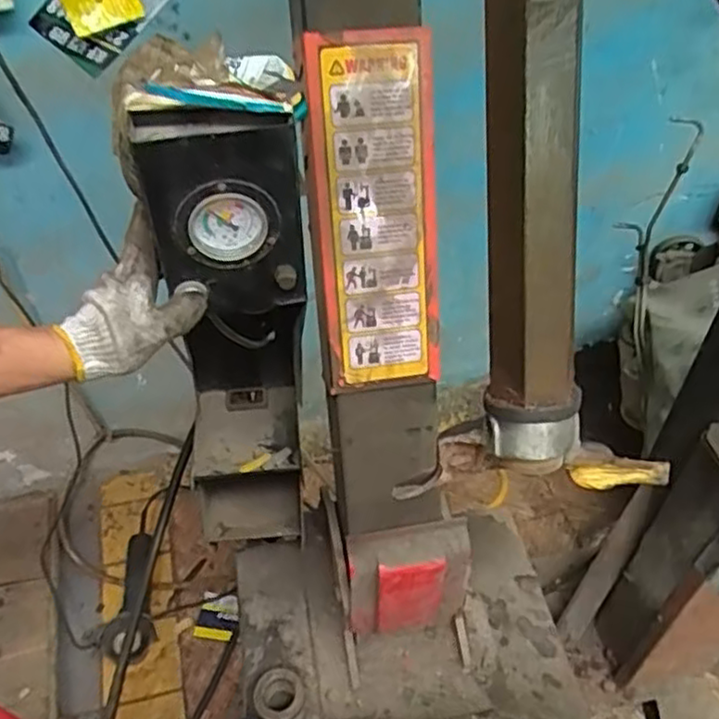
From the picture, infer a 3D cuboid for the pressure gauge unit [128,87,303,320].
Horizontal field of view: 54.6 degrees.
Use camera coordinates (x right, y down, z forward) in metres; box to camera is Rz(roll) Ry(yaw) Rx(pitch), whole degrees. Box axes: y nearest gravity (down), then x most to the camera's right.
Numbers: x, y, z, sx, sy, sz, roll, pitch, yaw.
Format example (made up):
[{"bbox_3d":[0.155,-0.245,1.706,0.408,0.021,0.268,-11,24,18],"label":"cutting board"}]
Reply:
[{"bbox_3d":[-0.104,-0.108,0.551,0.114,0.189,0.040,-3,46,-3],"label":"pressure gauge unit"}]

